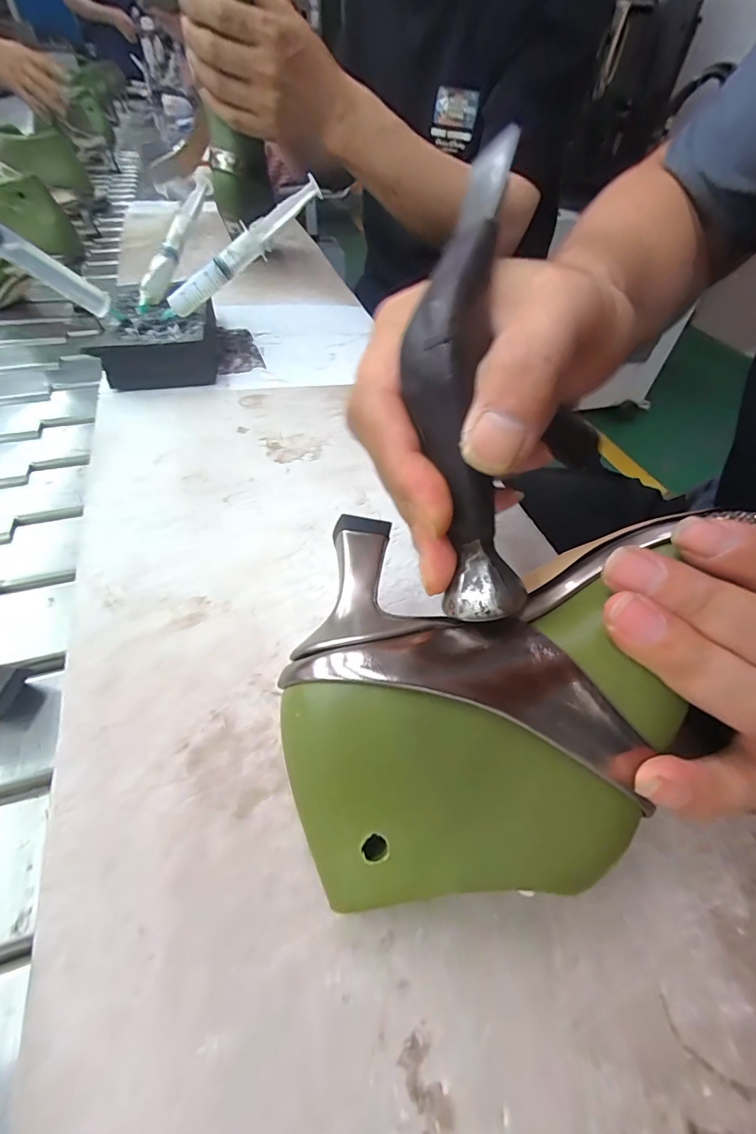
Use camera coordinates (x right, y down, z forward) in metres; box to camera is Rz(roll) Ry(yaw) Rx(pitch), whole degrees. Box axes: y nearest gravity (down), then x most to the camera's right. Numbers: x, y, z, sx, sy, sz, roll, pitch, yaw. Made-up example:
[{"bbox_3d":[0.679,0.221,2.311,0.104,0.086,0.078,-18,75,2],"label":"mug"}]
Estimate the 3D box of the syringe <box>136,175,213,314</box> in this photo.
[{"bbox_3d":[-0.173,-0.276,0.367,0.012,0.018,0.150,12,74,5],"label":"syringe"}]

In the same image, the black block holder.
[{"bbox_3d":[-0.168,-0.171,0.335,0.084,0.036,0.067,-7,51,-10],"label":"black block holder"}]

